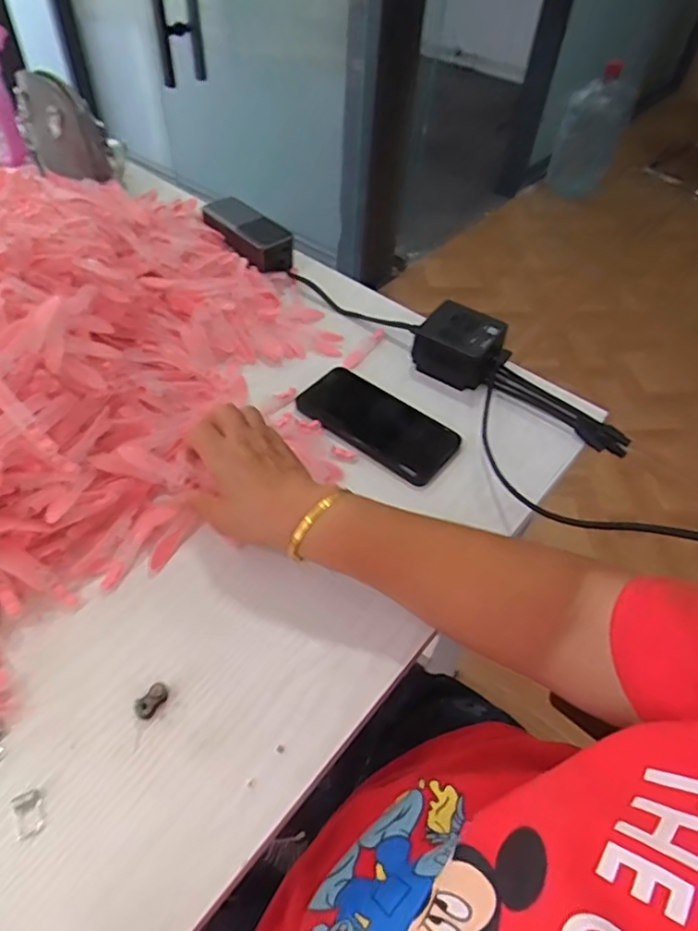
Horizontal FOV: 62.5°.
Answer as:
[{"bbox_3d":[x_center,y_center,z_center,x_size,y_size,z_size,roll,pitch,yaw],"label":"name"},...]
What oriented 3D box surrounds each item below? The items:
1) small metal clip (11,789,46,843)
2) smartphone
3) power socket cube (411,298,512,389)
[{"bbox_3d":[-0.190,0.206,0.341,0.015,0.005,0.024,-19,53,-19],"label":"small metal clip"},{"bbox_3d":[0.028,-0.044,0.557,0.154,0.009,0.078,33,55,23],"label":"smartphone"},{"bbox_3d":[0.119,-0.127,0.603,0.088,0.050,0.069,25,52,17],"label":"power socket cube"}]

